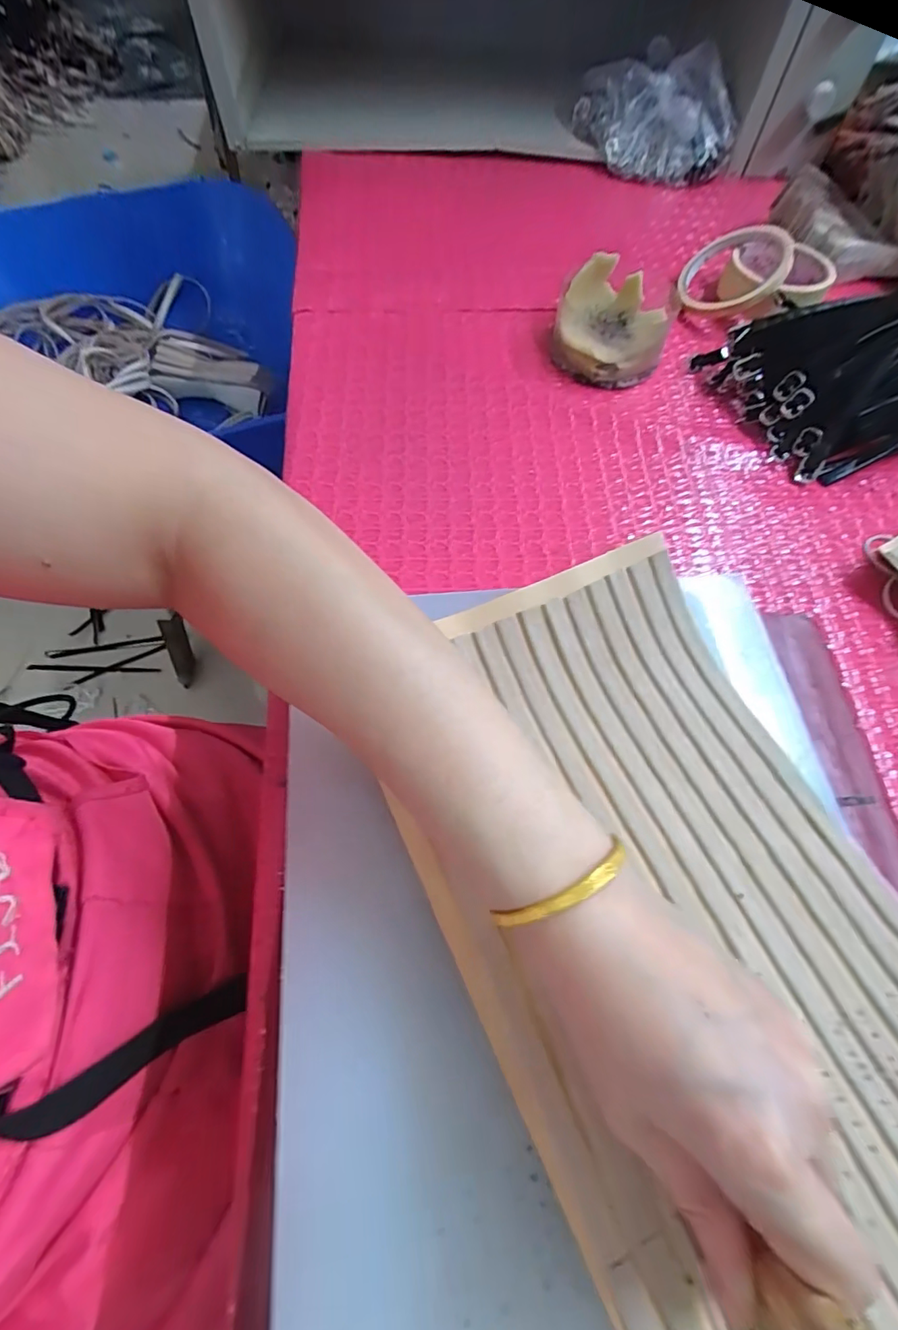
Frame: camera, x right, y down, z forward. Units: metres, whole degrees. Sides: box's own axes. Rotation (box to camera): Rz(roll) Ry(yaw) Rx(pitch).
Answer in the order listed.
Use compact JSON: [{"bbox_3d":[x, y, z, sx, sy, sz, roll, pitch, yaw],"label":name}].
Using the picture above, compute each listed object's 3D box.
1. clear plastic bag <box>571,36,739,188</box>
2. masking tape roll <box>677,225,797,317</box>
[{"bbox_3d":[0.225,-0.604,0.576,0.183,0.080,0.112,17,65,7],"label":"clear plastic bag"},{"bbox_3d":[0.252,-0.349,0.464,0.090,0.015,0.080,6,82,35],"label":"masking tape roll"}]

